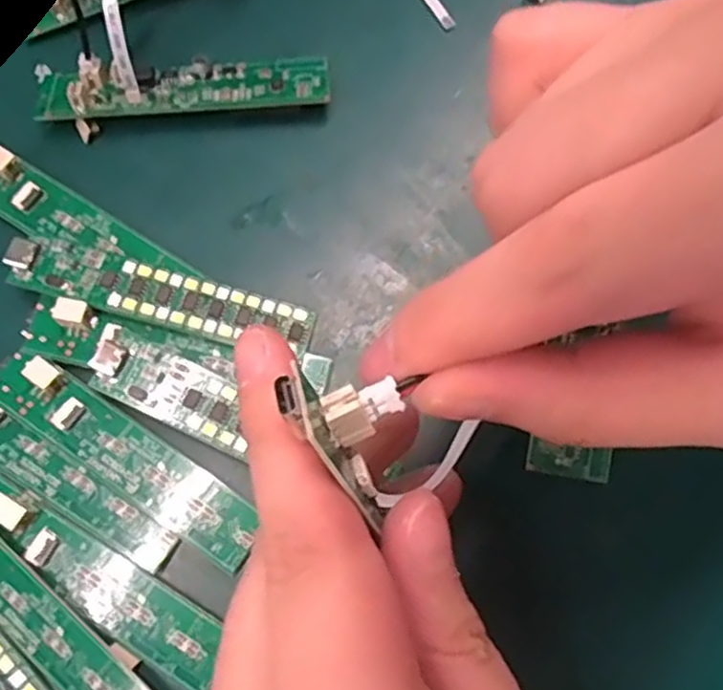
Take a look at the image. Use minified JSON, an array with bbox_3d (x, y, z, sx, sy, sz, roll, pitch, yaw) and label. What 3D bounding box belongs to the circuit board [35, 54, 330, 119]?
[{"bbox_3d":[-0.053,-0.079,0.219,0.084,0.015,0.020,-4,75,-3],"label":"circuit board"}]

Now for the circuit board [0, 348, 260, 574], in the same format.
[{"bbox_3d":[-0.064,0.027,0.192,0.078,0.008,0.016,35,77,7],"label":"circuit board"}]

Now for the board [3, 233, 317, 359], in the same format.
[{"bbox_3d":[-0.055,-0.014,0.204,0.083,0.010,0.017,14,75,2],"label":"board"}]

